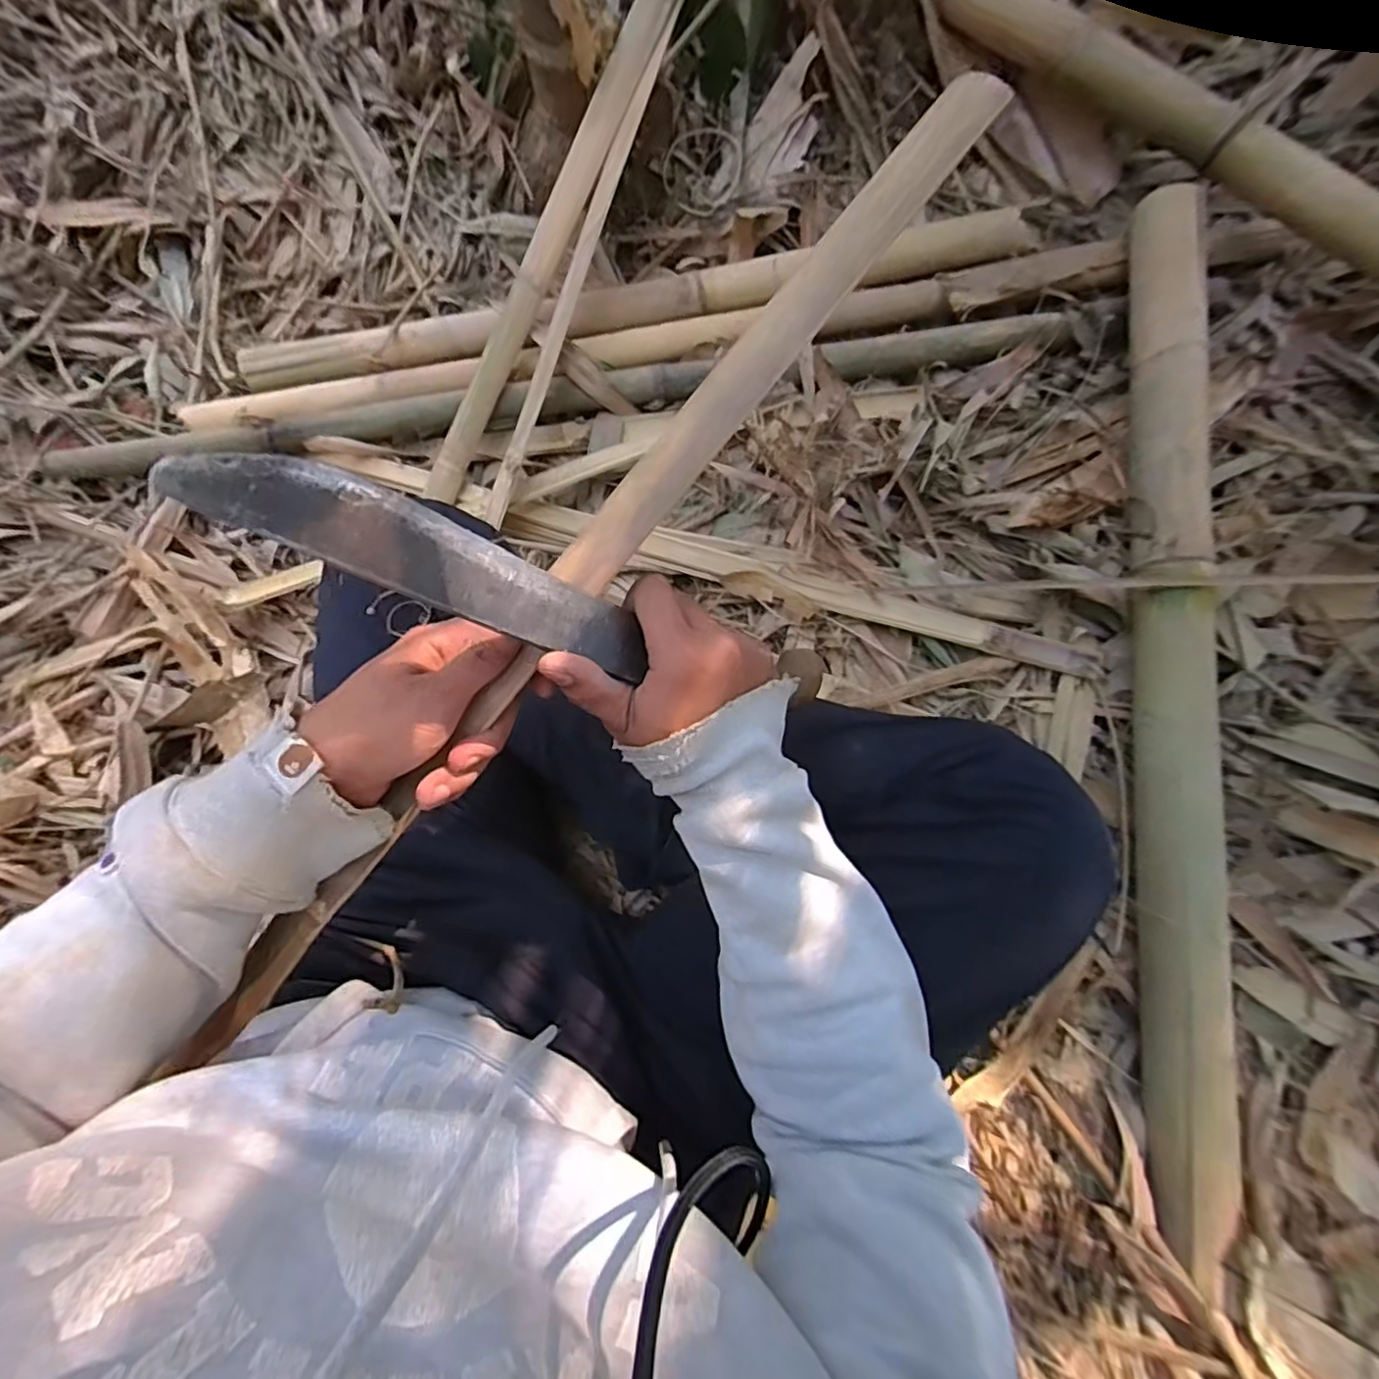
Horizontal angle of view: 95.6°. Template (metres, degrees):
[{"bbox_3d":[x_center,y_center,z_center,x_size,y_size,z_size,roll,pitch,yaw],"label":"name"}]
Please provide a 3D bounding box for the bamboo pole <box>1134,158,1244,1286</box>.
[{"bbox_3d":[0.447,-0.048,0.565,0.050,0.068,0.990,7,80,3],"label":"bamboo pole"}]

